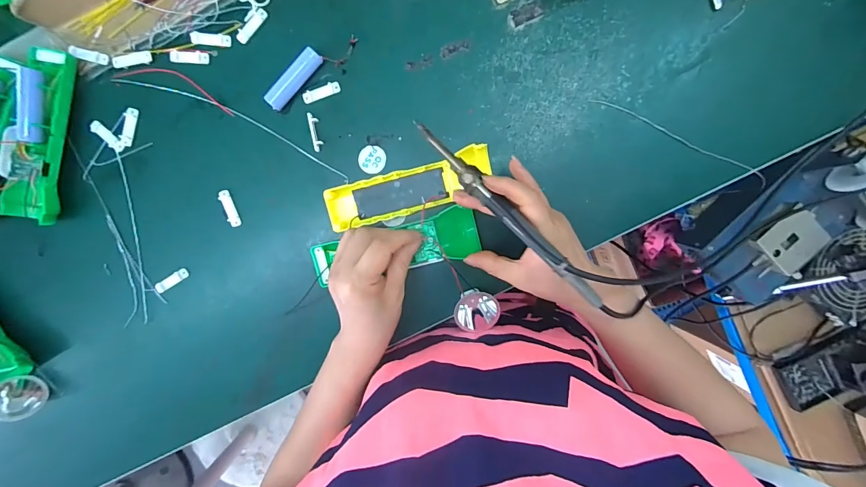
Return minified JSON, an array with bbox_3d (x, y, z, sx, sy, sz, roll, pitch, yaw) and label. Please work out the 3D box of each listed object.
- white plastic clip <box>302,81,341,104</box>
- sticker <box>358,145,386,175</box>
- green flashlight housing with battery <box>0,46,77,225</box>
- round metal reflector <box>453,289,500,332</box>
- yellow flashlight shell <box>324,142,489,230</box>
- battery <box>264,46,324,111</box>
[{"bbox_3d":[-0.109,-0.148,0.383,0.037,0.004,0.011,-21,97,3],"label":"white plastic clip"},{"bbox_3d":[-0.061,-0.084,0.391,0.026,0.004,0.026,0,97,0],"label":"sticker"},{"bbox_3d":[-0.379,-0.103,0.374,0.049,0.027,0.161,12,97,-2],"label":"green flashlight housing with battery"},{"bbox_3d":[0.043,0.067,0.385,0.043,0.049,0.015,2,125,0],"label":"round metal reflector"},{"bbox_3d":[-0.023,-0.054,0.384,0.162,0.019,0.043,-18,97,4],"label":"yellow flashlight shell"},{"bbox_3d":[-0.133,-0.157,0.377,0.066,0.016,0.017,-44,95,5],"label":"battery"}]

